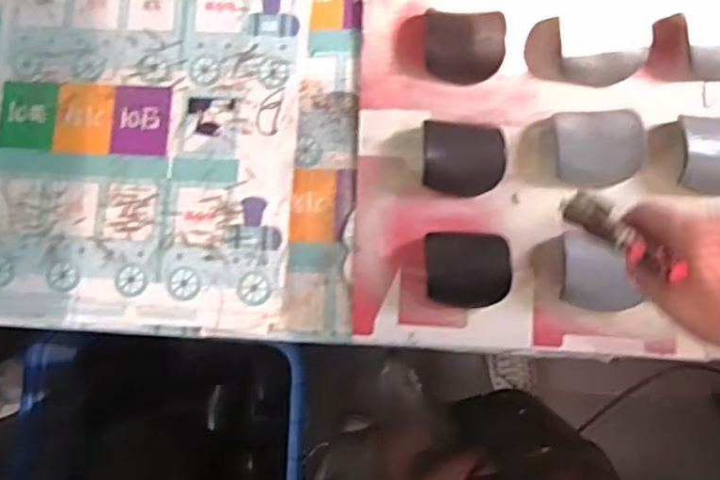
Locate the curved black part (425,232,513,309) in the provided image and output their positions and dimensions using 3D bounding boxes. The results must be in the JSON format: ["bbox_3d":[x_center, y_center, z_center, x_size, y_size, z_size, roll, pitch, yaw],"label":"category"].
[{"bbox_3d":[0.118,0.032,0.705,0.090,0.036,0.082,0,84,5],"label":"curved black part"}]

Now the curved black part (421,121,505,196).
[{"bbox_3d":[0.115,-0.090,0.716,0.090,0.038,0.083,3,84,5],"label":"curved black part"}]

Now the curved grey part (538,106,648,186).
[{"bbox_3d":[0.253,-0.101,0.708,0.107,0.036,0.084,1,84,5],"label":"curved grey part"}]

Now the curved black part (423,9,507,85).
[{"bbox_3d":[0.119,-0.223,0.742,0.089,0.039,0.074,3,84,5],"label":"curved black part"}]

